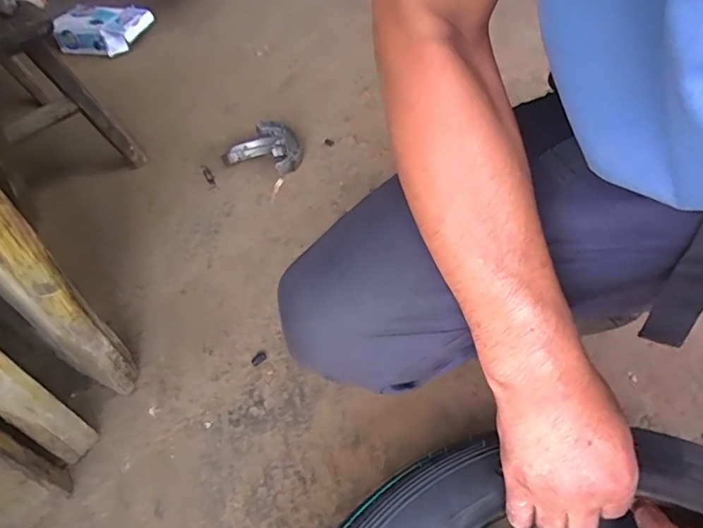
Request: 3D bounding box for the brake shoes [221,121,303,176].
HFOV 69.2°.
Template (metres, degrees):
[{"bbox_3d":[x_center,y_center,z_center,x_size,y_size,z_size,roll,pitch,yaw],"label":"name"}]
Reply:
[{"bbox_3d":[-0.150,-0.196,0.878,0.110,0.053,0.108,-37,58,-22],"label":"brake shoes"}]

